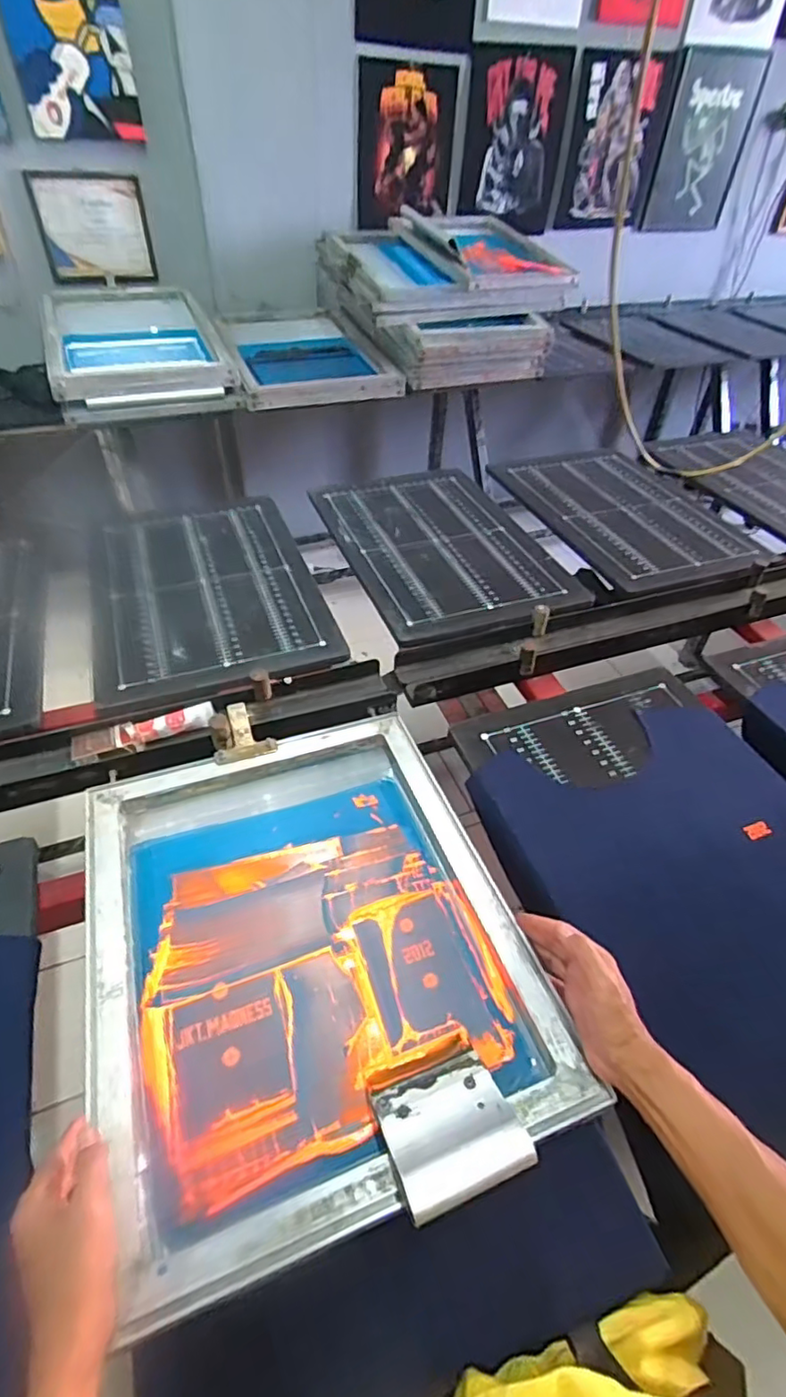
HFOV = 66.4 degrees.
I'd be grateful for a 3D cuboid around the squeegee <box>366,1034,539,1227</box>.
[{"bbox_3d":[0.044,0.350,0.493,0.100,0.030,0.119,-17,23,-16],"label":"squeegee"}]

